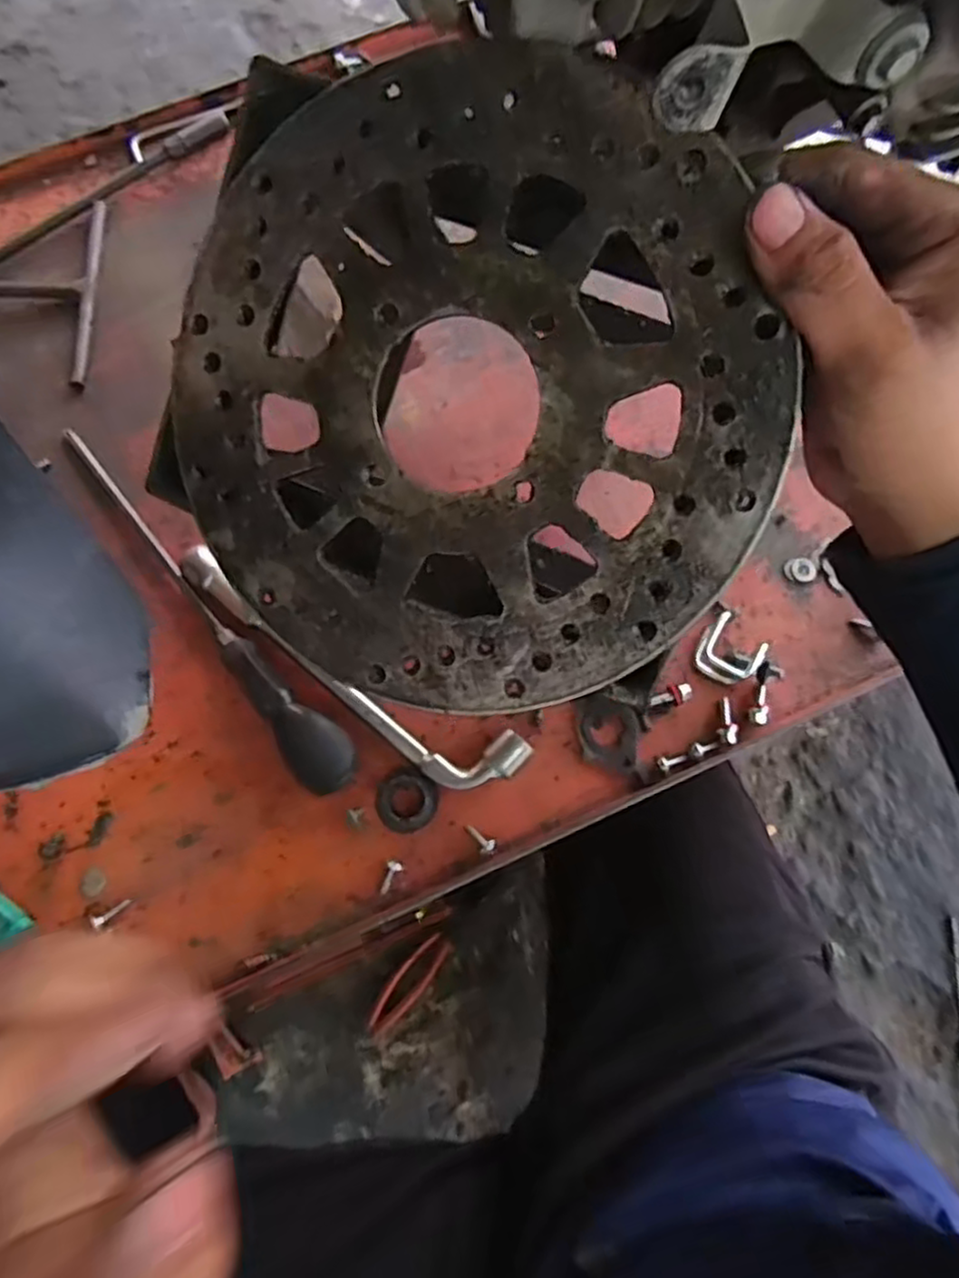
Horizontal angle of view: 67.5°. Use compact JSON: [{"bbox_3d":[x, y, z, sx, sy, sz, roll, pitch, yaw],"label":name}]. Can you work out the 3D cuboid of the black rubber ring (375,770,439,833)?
[{"bbox_3d":[-0.041,0.091,0.403,0.035,0.014,0.033,-3,75,1],"label":"black rubber ring"}]

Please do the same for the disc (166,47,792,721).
[{"bbox_3d":[-0.008,-0.079,0.245,0.204,0.004,0.206,2,100,13],"label":"disc"}]

